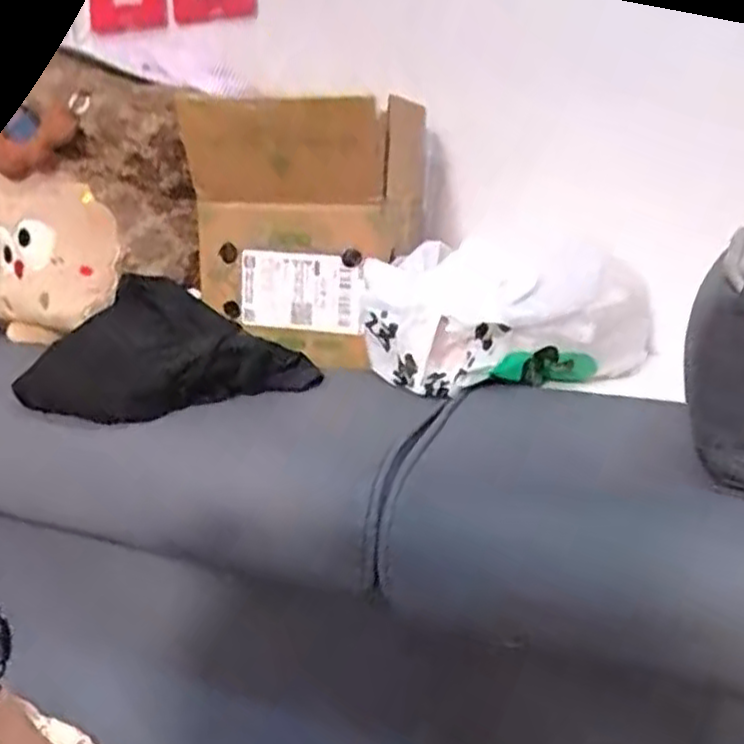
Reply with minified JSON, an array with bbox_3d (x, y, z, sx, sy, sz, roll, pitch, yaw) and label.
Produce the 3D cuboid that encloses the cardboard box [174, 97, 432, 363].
[{"bbox_3d":[-0.063,-0.152,0.751,0.201,0.235,0.165,9,22,21],"label":"cardboard box"}]

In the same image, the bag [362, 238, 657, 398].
[{"bbox_3d":[0.127,-0.054,0.703,0.267,0.110,0.173,6,21,14],"label":"bag"}]

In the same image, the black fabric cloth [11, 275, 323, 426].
[{"bbox_3d":[-0.174,-0.017,0.664,0.218,0.067,0.173,8,22,19],"label":"black fabric cloth"}]

